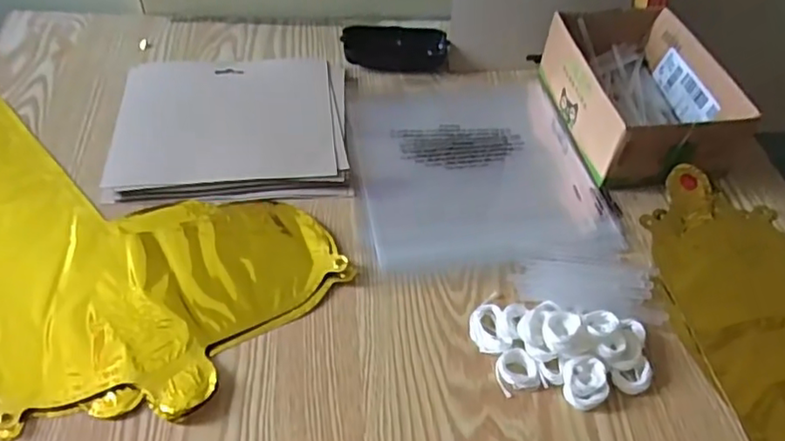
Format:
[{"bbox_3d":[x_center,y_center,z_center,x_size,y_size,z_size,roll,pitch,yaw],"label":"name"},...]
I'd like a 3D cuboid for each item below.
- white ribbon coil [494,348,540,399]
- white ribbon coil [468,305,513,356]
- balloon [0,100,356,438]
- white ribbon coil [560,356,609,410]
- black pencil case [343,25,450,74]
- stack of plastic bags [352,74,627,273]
[{"bbox_3d":[0.083,0.101,0.416,0.027,0.007,0.028,2,47,-2],"label":"white ribbon coil"},{"bbox_3d":[0.068,0.077,0.438,0.026,0.006,0.040,-3,48,-6],"label":"white ribbon coil"},{"bbox_3d":[-0.279,0.014,0.466,0.429,0.016,0.233,21,50,15],"label":"balloon"},{"bbox_3d":[0.126,0.107,0.407,0.028,0.015,0.030,2,47,-2],"label":"white ribbon coil"},{"bbox_3d":[0.004,-0.184,0.657,0.109,0.028,0.032,-3,48,-6],"label":"black pencil case"},{"bbox_3d":[0.072,-0.057,0.567,0.204,0.008,0.239,-6,48,-9],"label":"stack of plastic bags"}]

